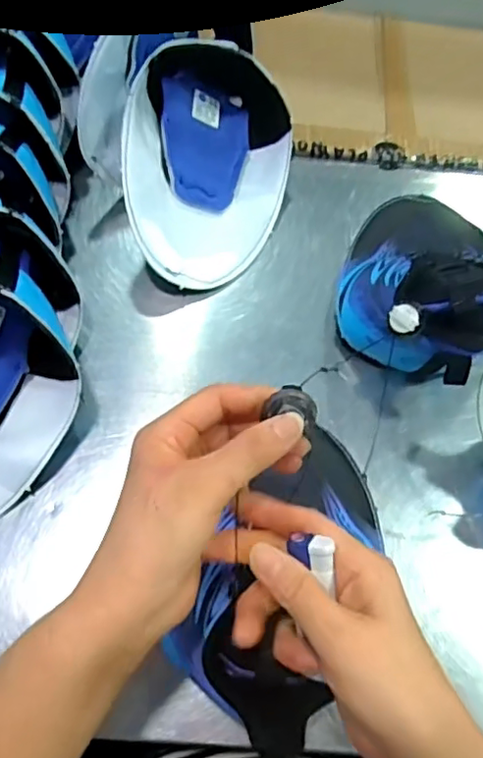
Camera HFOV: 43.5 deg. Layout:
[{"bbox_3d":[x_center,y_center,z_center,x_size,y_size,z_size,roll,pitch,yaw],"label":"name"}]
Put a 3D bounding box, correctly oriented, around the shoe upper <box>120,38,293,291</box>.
[{"bbox_3d":[-0.026,-0.195,0.521,0.131,0.104,0.219,10,65,1],"label":"shoe upper"}]

